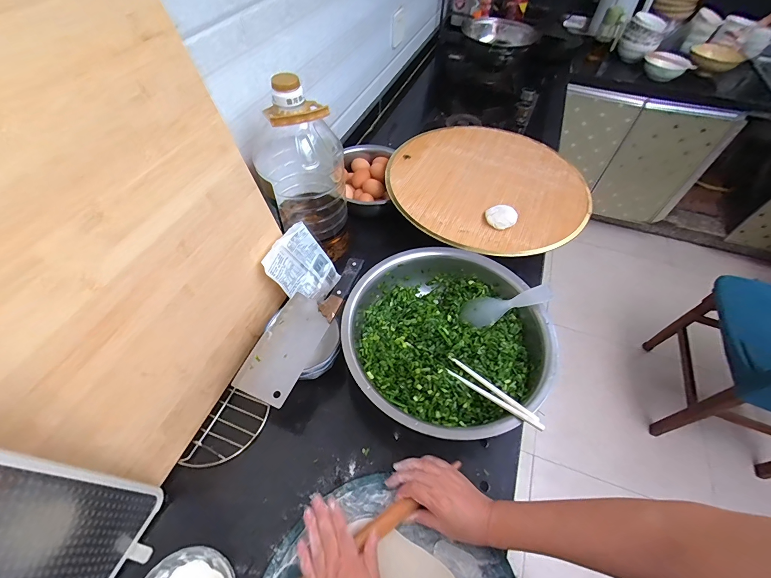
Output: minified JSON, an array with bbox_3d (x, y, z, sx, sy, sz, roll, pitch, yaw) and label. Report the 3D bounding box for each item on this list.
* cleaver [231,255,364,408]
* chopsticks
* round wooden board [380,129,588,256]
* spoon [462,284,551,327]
[{"bbox_3d":[-0.135,0.050,0.569,0.086,0.028,0.278,21,56,13],"label":"cleaver"},{"bbox_3d":[0.157,0.154,0.508,0.023,0.012,0.166,-34,41,-24],"label":"chopsticks"},{"bbox_3d":[0.229,-0.247,0.782,0.428,0.028,0.434,1,53,-1],"label":"round wooden board"},{"bbox_3d":[0.216,0.029,0.619,0.162,0.020,0.055,-22,45,32],"label":"spoon"}]

